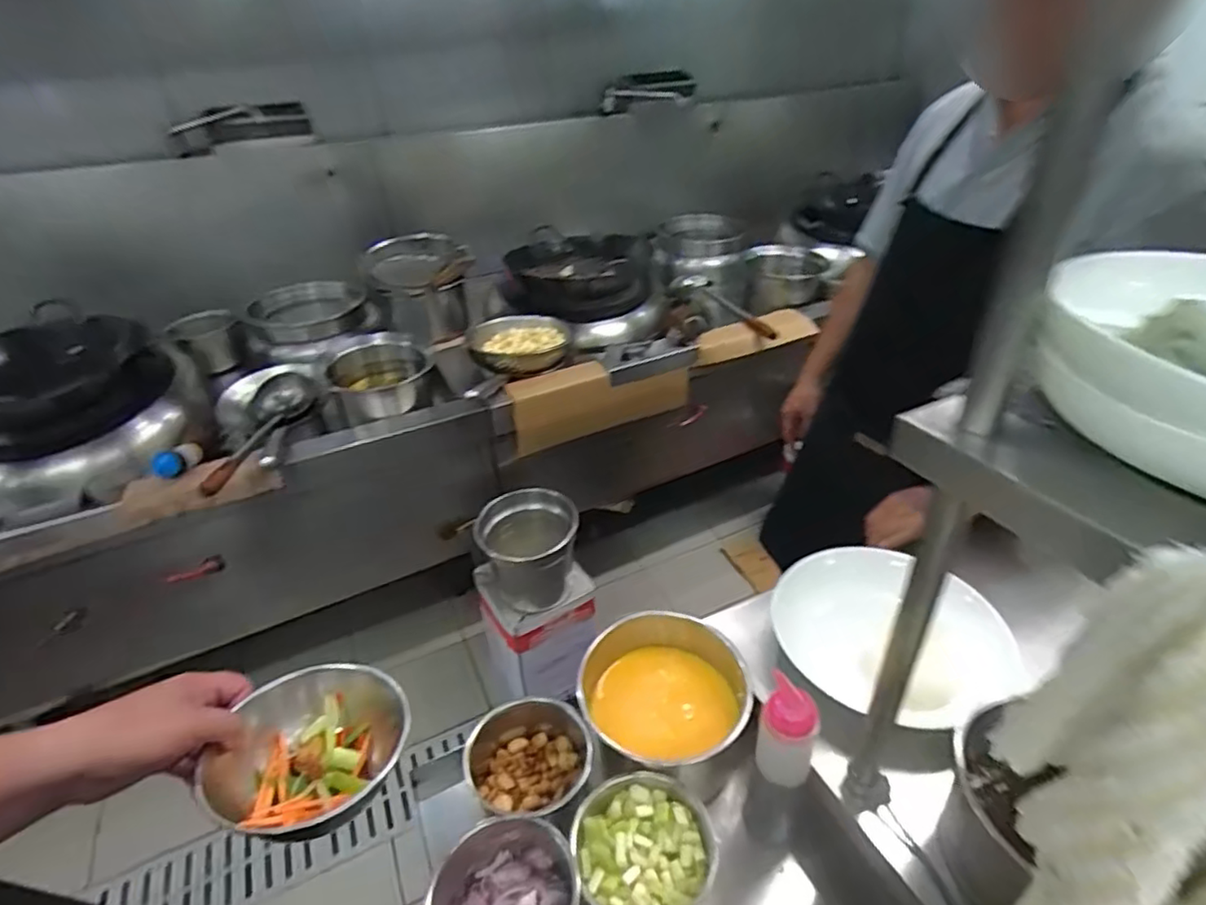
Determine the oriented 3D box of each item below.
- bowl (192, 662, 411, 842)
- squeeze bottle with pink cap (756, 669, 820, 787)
[{"bbox_3d":[-0.246,0.256,0.530,0.125,0.069,0.142,11,37,20],"label":"bowl"},{"bbox_3d":[0.178,0.269,0.596,0.052,0.101,0.045,10,36,19],"label":"squeeze bottle with pink cap"}]

